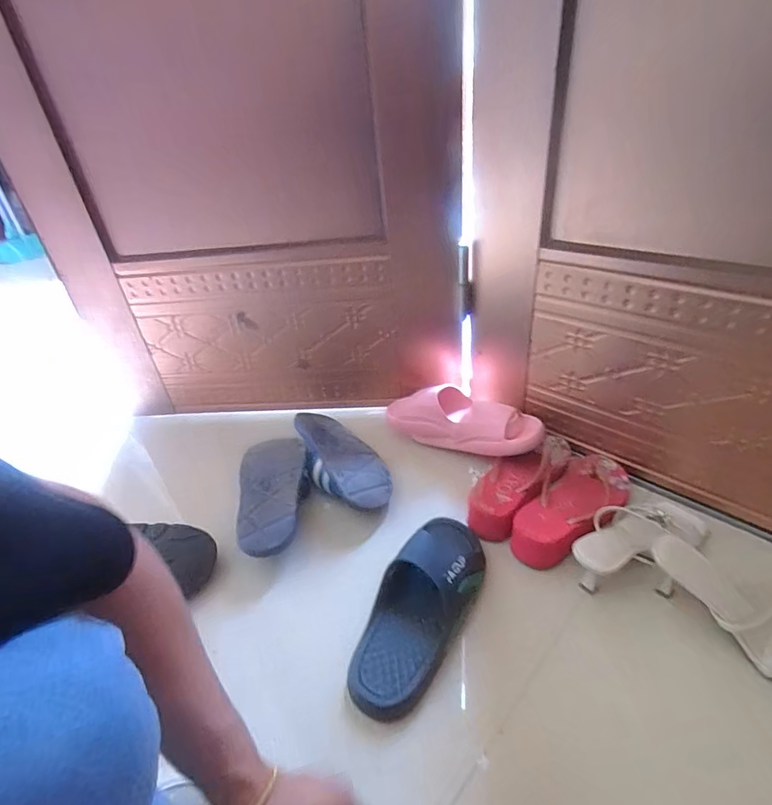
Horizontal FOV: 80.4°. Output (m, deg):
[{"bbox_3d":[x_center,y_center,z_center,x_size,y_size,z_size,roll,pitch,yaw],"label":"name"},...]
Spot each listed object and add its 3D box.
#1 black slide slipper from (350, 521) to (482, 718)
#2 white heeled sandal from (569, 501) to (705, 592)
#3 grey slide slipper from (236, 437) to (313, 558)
[{"bbox_3d":[0.048,0.241,0.552,0.110,0.061,0.261,11,41,23],"label":"black slide slipper"},{"bbox_3d":[0.328,0.167,0.591,0.216,0.073,0.077,-21,39,-18],"label":"white heeled sandal"},{"bbox_3d":[-0.173,0.139,0.725,0.104,0.069,0.273,-13,37,-8],"label":"grey slide slipper"}]

